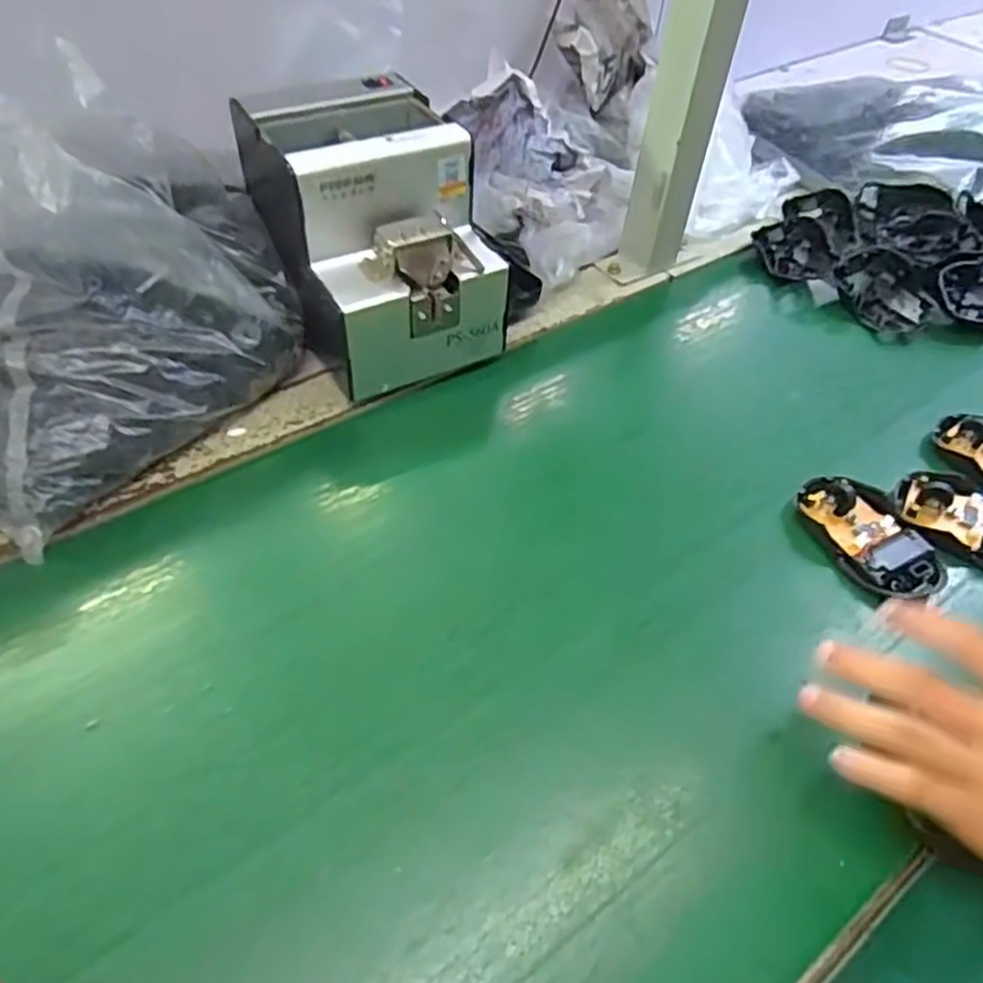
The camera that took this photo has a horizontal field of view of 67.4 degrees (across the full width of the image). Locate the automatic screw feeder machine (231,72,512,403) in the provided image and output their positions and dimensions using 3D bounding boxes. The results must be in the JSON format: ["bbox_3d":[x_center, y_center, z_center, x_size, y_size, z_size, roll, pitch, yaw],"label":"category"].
[{"bbox_3d":[-0.084,-0.187,0.522,0.127,0.145,0.177,-22,53,-21],"label":"automatic screw feeder machine"}]

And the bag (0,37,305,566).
[{"bbox_3d":[-0.240,-0.132,0.452,0.164,0.156,0.254,32,54,23],"label":"bag"}]

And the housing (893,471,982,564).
[{"bbox_3d":[0.306,0.021,0.464,0.097,0.016,0.059,27,52,20],"label":"housing"}]

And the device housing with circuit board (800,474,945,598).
[{"bbox_3d":[0.232,0.026,0.453,0.052,0.020,0.089,-13,50,-14],"label":"device housing with circuit board"}]

